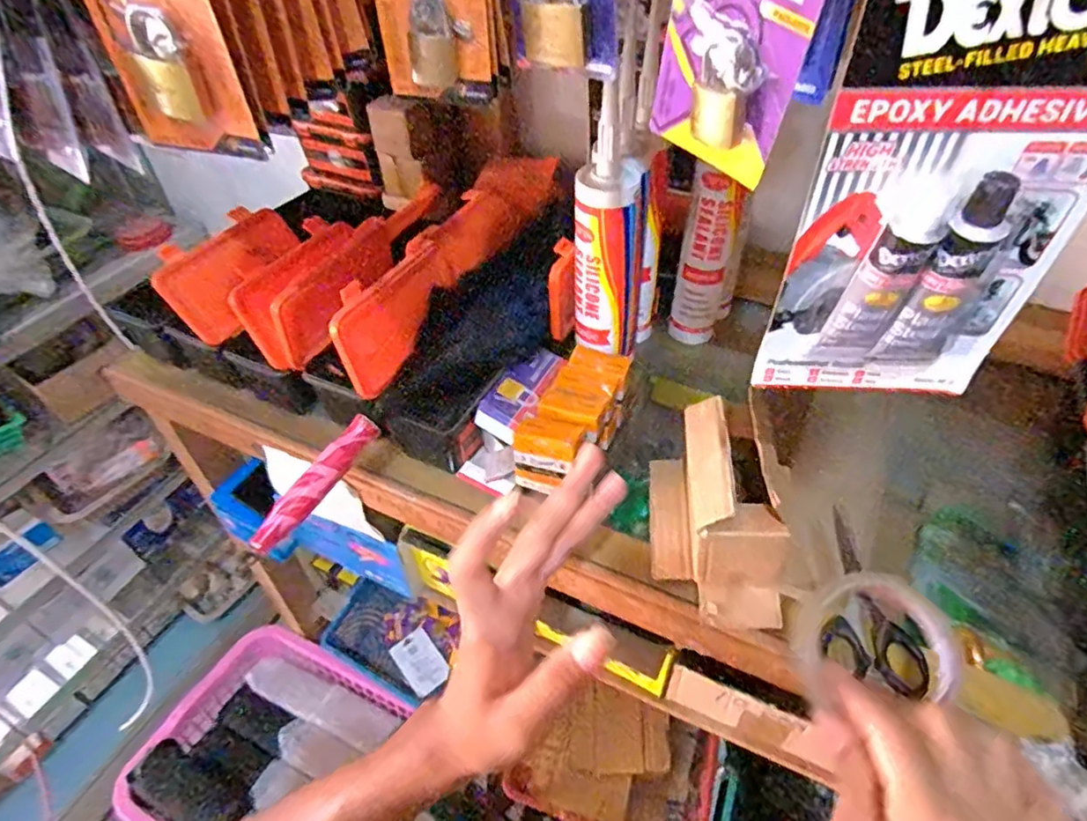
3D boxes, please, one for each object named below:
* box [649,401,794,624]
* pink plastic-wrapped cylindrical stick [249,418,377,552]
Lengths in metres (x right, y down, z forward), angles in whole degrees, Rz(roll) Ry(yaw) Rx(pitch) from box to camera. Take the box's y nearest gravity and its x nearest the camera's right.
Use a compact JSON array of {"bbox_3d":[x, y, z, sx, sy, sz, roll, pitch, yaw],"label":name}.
[{"bbox_3d":[0.122,0.067,0.447,0.082,0.090,0.135,-1,45,2],"label":"box"},{"bbox_3d":[-0.168,0.054,0.465,0.018,0.021,0.119,26,66,26],"label":"pink plastic-wrapped cylindrical stick"}]

